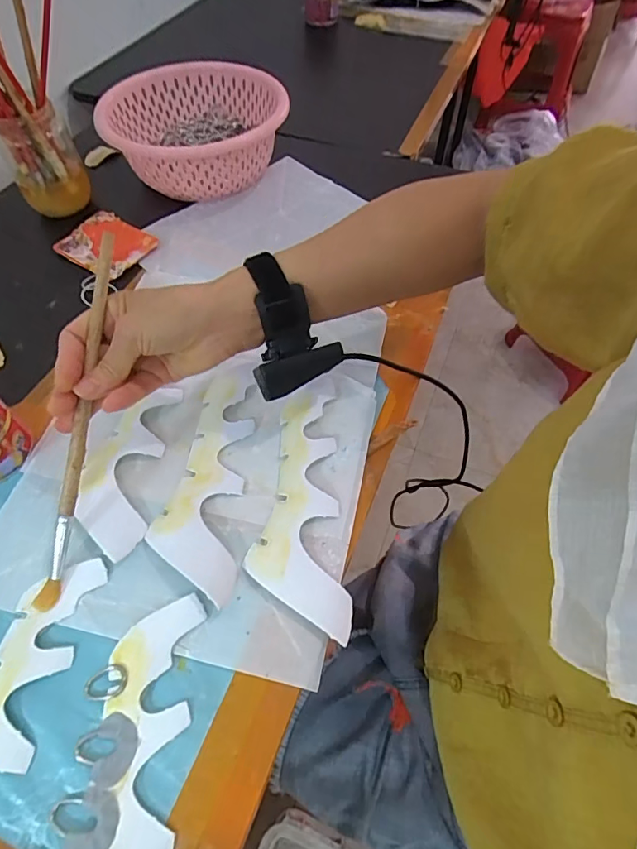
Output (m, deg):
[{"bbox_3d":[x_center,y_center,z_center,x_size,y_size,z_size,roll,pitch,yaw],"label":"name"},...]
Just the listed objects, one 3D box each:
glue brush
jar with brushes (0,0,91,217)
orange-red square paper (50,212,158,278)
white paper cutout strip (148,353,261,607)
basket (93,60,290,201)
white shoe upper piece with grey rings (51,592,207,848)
[{"bbox_3d":[-0.171,-0.003,0.345,0.014,0.015,0.267,9,89,6],"label":"glue brush"},{"bbox_3d":[-0.311,-0.374,0.519,0.140,0.249,0.103,-25,61,-16],"label":"jar with brushes"},{"bbox_3d":[-0.246,-0.213,0.559,0.099,0.008,0.080,28,61,16],"label":"orange-red square paper"},{"bbox_3d":[-0.085,0.034,0.388,0.062,0.020,0.205,5,57,3],"label":"white paper cutout strip"},{"bbox_3d":[-0.153,-0.367,0.612,0.210,0.085,0.203,13,58,8],"label":"basket"},{"bbox_3d":[-0.120,0.212,0.268,0.076,0.028,0.219,1,57,0],"label":"white shoe upper piece with grey rings"}]

